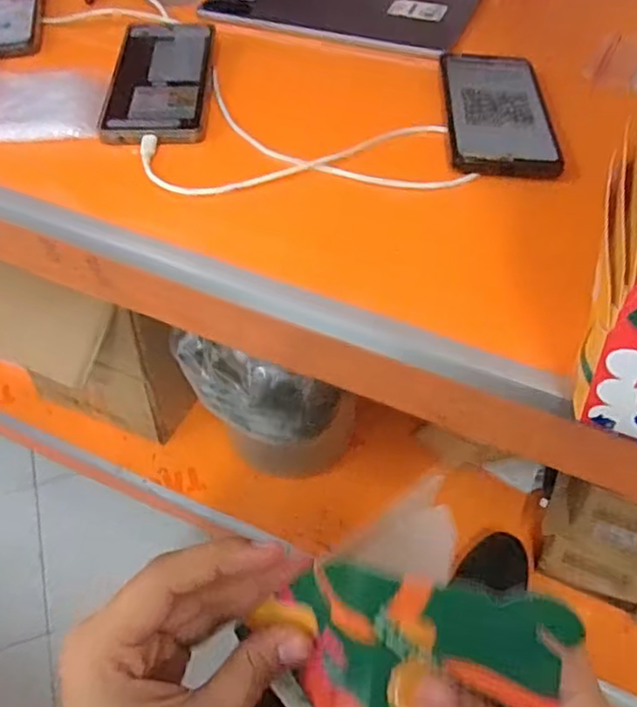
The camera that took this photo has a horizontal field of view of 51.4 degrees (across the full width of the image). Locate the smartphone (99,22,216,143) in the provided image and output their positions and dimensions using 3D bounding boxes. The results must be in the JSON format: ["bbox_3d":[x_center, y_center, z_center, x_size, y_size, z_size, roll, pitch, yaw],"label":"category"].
[{"bbox_3d":[-0.127,-0.227,0.542,0.079,0.015,0.168,-1,49,-1],"label":"smartphone"}]

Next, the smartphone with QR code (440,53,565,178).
[{"bbox_3d":[0.139,-0.191,0.519,0.079,0.016,0.181,5,49,4],"label":"smartphone with QR code"}]

